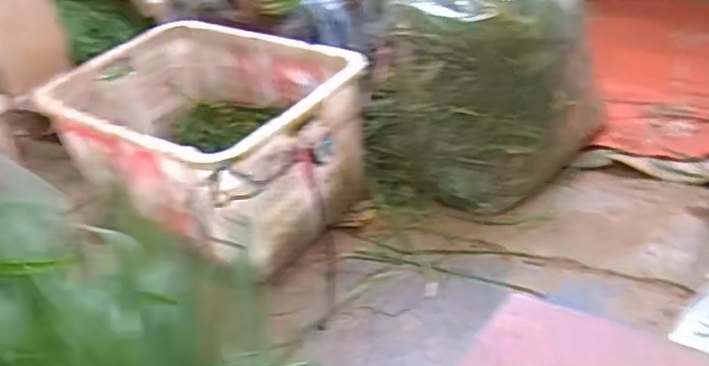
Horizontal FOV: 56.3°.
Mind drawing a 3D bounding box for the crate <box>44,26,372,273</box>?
[{"bbox_3d":[-0.349,-0.102,1.593,0.503,0.345,0.741,-32,40,-33],"label":"crate"}]

